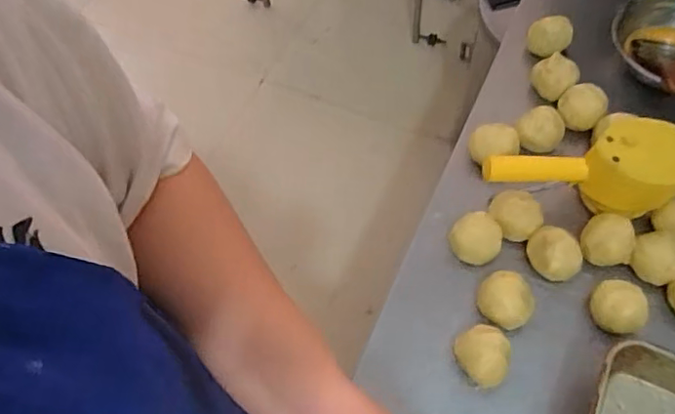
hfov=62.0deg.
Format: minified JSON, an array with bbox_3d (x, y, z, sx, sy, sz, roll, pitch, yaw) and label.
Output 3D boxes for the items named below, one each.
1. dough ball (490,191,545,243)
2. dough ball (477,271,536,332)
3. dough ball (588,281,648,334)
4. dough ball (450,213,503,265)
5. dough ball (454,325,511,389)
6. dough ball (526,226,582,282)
[{"bbox_3d":[0.203,0.011,0.644,0.051,0.046,0.062,-32,64,-13],"label":"dough ball"},{"bbox_3d":[0.177,0.101,0.595,0.056,0.042,0.054,-2,61,3],"label":"dough ball"},{"bbox_3d":[0.286,0.106,0.577,0.042,0.053,0.052,-35,65,-15],"label":"dough ball"},{"bbox_3d":[0.155,0.039,0.631,0.049,0.045,0.052,-2,61,3],"label":"dough ball"},{"bbox_3d":[0.147,0.148,0.560,0.049,0.054,0.054,-35,64,-14],"label":"dough ball"},{"bbox_3d":[0.237,0.052,0.616,0.060,0.046,0.050,38,70,21],"label":"dough ball"}]

